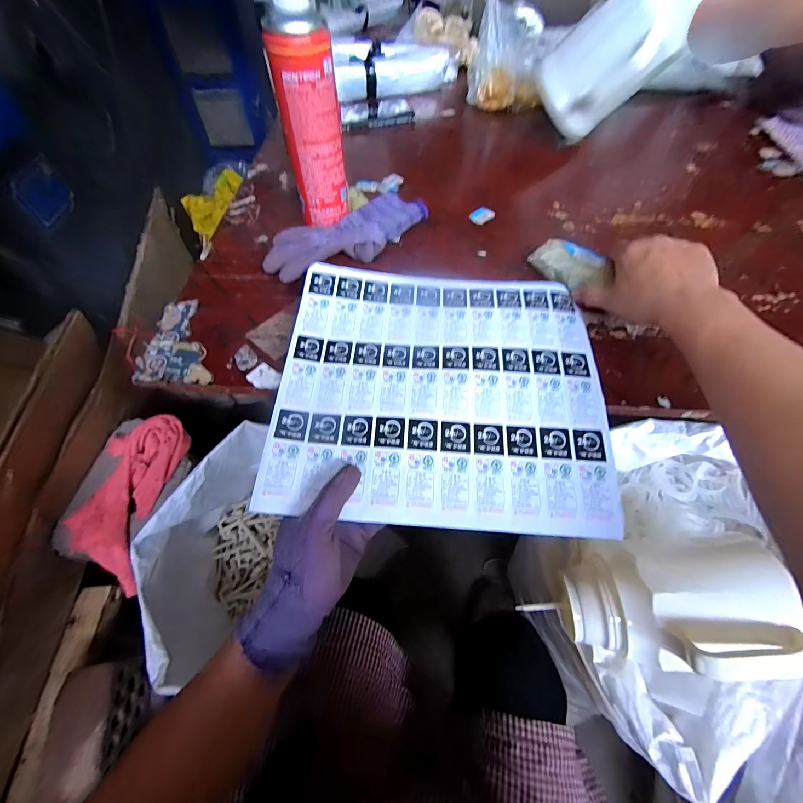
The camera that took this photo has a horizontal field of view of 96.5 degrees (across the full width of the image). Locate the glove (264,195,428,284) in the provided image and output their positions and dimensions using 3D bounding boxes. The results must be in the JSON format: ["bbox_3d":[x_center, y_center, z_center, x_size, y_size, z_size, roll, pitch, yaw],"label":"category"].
[{"bbox_3d":[-0.068,-0.205,0.443,0.202,0.031,0.079,-22,62,-12],"label":"glove"}]

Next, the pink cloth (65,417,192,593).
[{"bbox_3d":[-0.435,0.150,0.567,0.127,0.039,0.264,-1,60,0],"label":"pink cloth"}]

